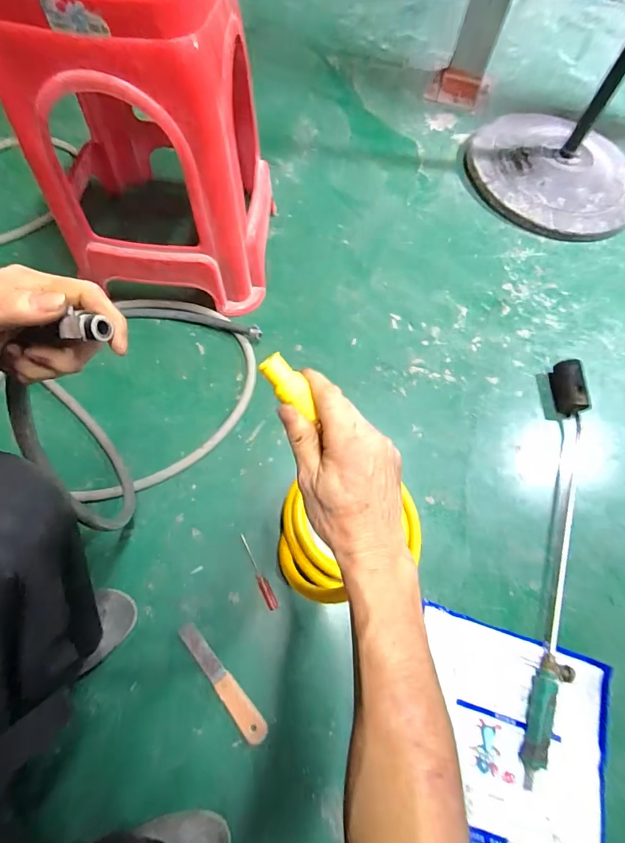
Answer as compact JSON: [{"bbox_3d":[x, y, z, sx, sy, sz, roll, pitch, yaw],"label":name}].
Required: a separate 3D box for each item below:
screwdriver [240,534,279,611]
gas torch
[{"bbox_3d":[-0.087,0.236,0.626,0.015,0.013,0.123,-27,70,-14],"label":"screwdriver"},{"bbox_3d":[0.417,0.191,0.659,0.068,0.049,0.691,17,66,4],"label":"gas torch"}]

